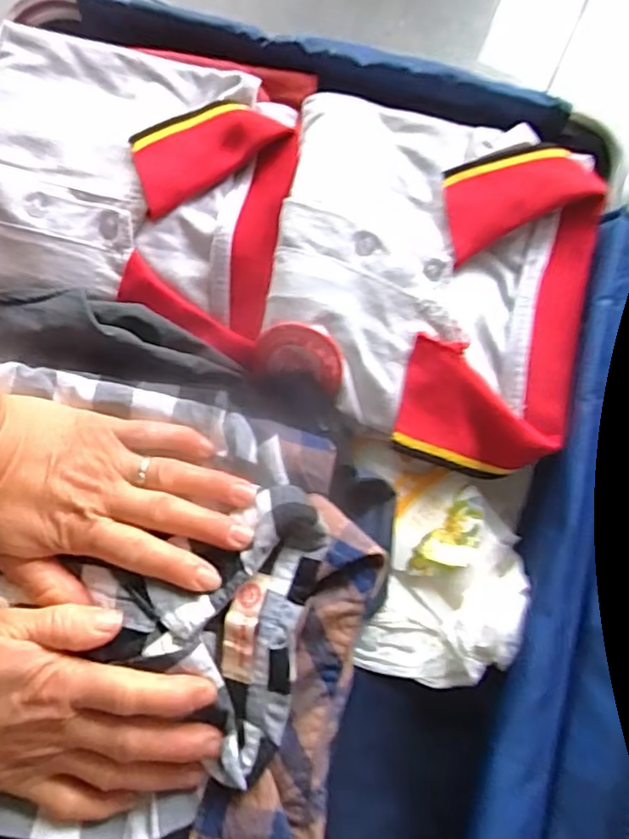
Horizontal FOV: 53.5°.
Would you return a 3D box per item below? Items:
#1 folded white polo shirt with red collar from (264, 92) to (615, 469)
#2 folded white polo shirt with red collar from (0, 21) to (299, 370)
[{"bbox_3d":[0.075,-0.091,0.391,0.200,0.041,0.219,13,79,-2],"label":"folded white polo shirt with red collar"},{"bbox_3d":[-0.119,-0.138,0.386,0.195,0.032,0.187,7,79,-3],"label":"folded white polo shirt with red collar"}]

